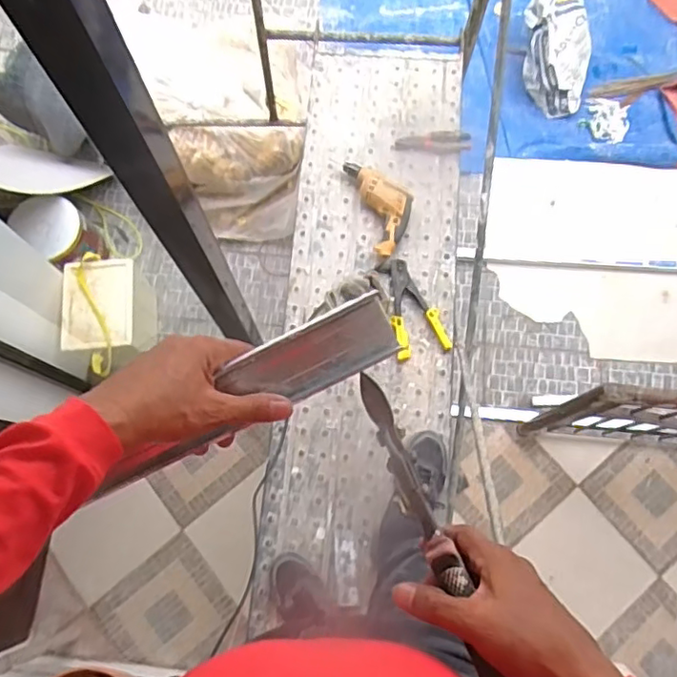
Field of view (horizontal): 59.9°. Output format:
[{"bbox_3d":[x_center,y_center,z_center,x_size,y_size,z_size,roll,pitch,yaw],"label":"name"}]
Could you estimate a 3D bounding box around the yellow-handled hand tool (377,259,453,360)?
[{"bbox_3d":[0.178,-0.077,1.448,0.131,0.030,0.251,-16,73,-4],"label":"yellow-handled hand tool"}]

